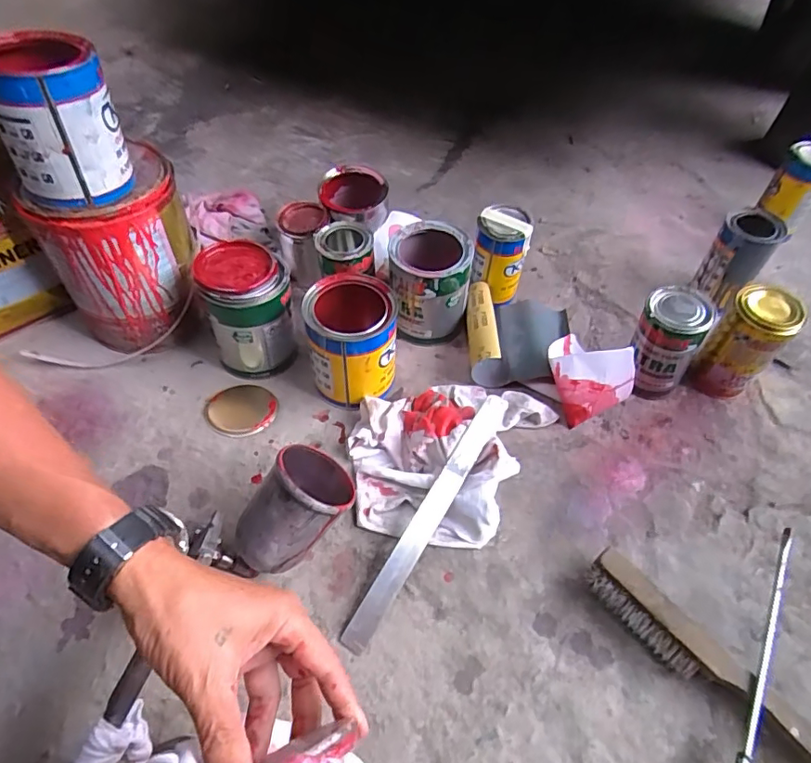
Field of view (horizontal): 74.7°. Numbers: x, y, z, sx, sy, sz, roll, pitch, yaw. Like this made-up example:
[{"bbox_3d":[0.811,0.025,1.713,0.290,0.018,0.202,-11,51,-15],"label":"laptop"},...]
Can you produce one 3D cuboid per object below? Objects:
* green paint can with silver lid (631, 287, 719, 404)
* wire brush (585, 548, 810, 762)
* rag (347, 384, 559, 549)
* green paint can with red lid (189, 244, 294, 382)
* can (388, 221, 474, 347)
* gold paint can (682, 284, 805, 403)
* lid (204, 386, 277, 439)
[{"bbox_3d":[0.313,-0.044,0.648,0.070,0.133,0.071,-1,54,2],"label":"green paint can with silver lid"},{"bbox_3d":[0.270,0.257,0.481,0.051,0.041,0.248,-37,61,-22],"label":"wire brush"},{"bbox_3d":[0.050,0.080,0.596,0.235,0.078,0.194,3,54,5],"label":"rag"},{"bbox_3d":[-0.191,-0.091,0.653,0.107,0.135,0.102,-14,55,-9],"label":"green paint can with red lid"},{"bbox_3d":[0.035,-0.133,0.704,0.098,0.139,0.103,-1,54,2],"label":"can"},{"bbox_3d":[0.408,-0.042,0.645,0.073,0.148,0.064,37,64,25],"label":"gold paint can"},{"bbox_3d":[-0.201,0.035,0.645,0.083,0.006,0.080,6,44,3],"label":"lid"}]

